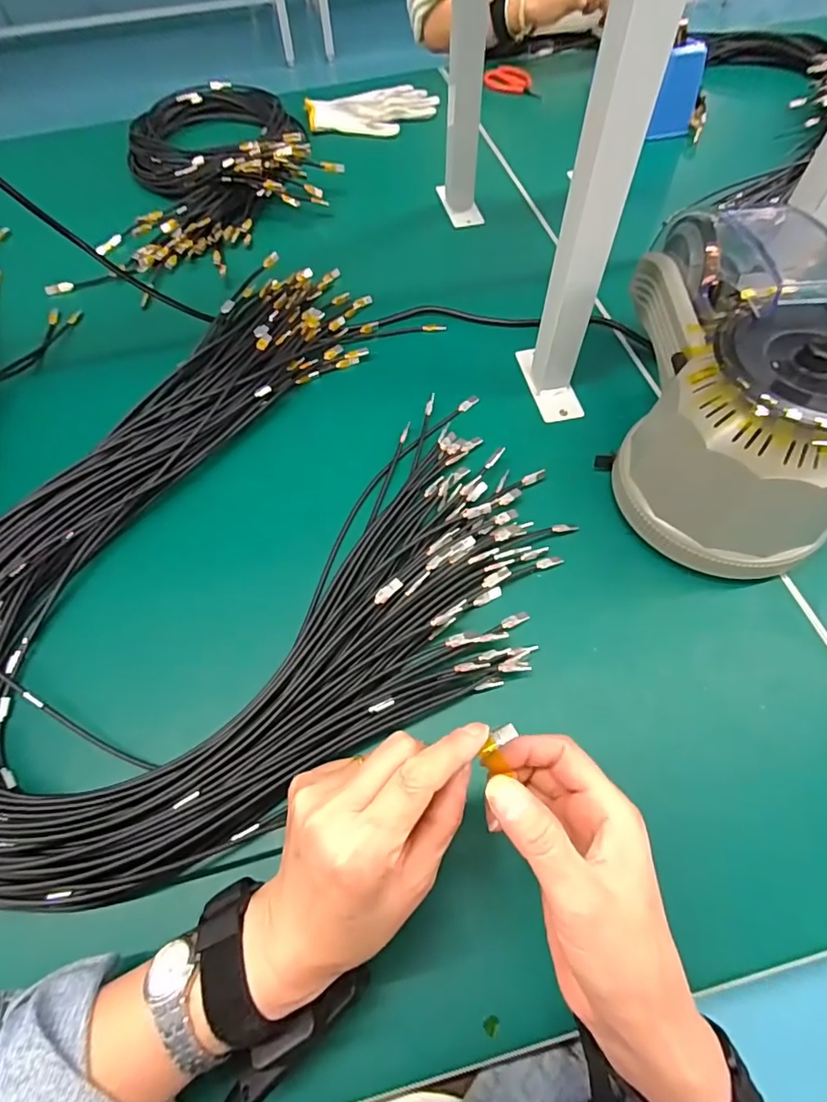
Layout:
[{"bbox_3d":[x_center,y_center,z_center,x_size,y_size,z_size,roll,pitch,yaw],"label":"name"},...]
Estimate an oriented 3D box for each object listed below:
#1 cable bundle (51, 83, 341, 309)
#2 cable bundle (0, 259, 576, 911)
[{"bbox_3d":[-0.261,-0.526,0.695,0.316,0.057,0.502,2,61,3],"label":"cable bundle"},{"bbox_3d":[-0.172,-0.033,0.428,0.495,0.056,0.481,-28,64,-13],"label":"cable bundle"}]

